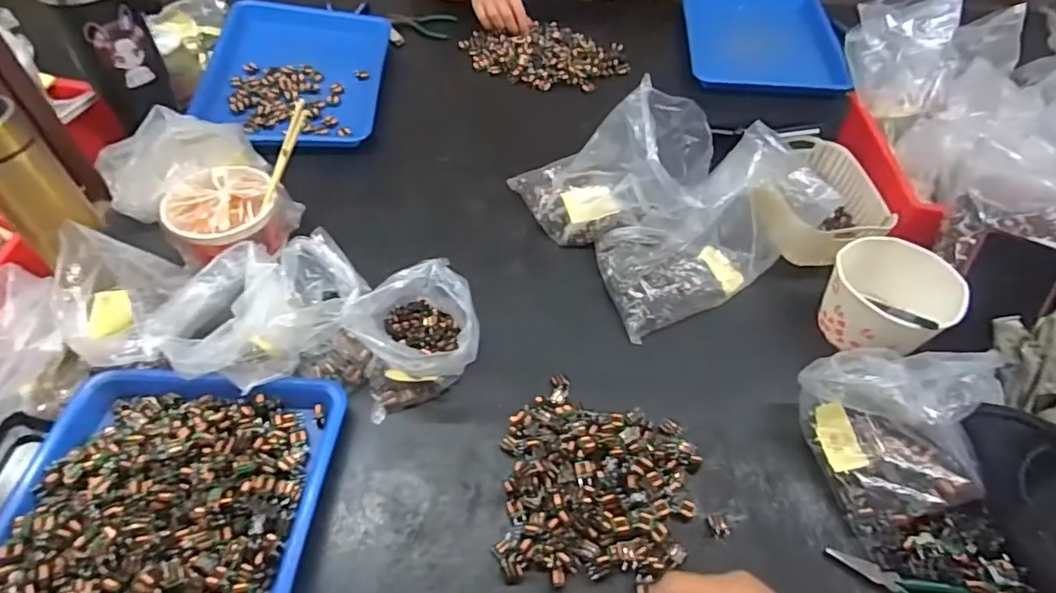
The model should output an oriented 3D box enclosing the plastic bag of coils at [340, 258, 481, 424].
[{"bbox_3d":[-0.110,0.036,0.563,0.118,0.097,0.114,-11,52,-10],"label":"plastic bag of coils"}]

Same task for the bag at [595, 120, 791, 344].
[{"bbox_3d":[0.187,-0.075,0.641,0.227,0.128,0.132,-22,55,-18],"label":"bag"}]

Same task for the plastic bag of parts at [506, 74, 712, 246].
[{"bbox_3d":[0.091,-0.153,0.680,0.227,0.172,0.131,13,52,9],"label":"plastic bag of parts"}]

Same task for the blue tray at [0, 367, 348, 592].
[{"bbox_3d":[-0.302,0.208,0.449,0.248,0.047,0.329,2,51,1],"label":"blue tray"}]

